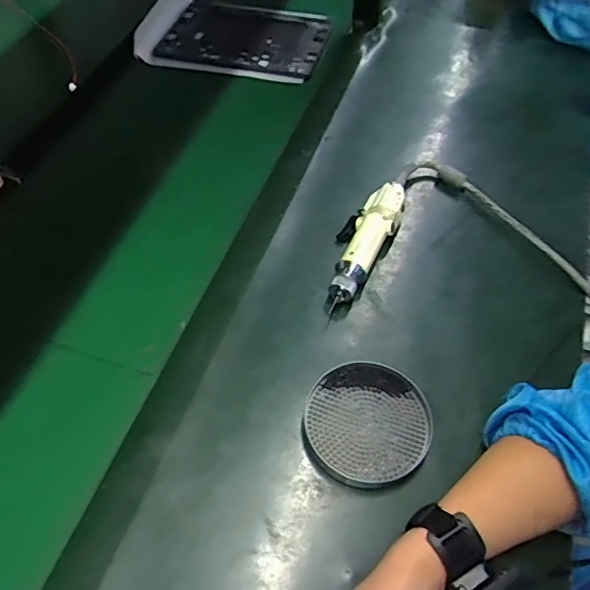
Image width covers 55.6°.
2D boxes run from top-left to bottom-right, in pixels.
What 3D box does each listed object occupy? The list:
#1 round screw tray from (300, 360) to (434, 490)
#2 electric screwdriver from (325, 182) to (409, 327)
[{"bbox_3d":[0.067,0.118,0.521,0.114,0.020,0.116,2,55,-3],"label":"round screw tray"},{"bbox_3d":[0.074,-0.057,0.629,0.058,0.037,0.194,23,56,12],"label":"electric screwdriver"}]

